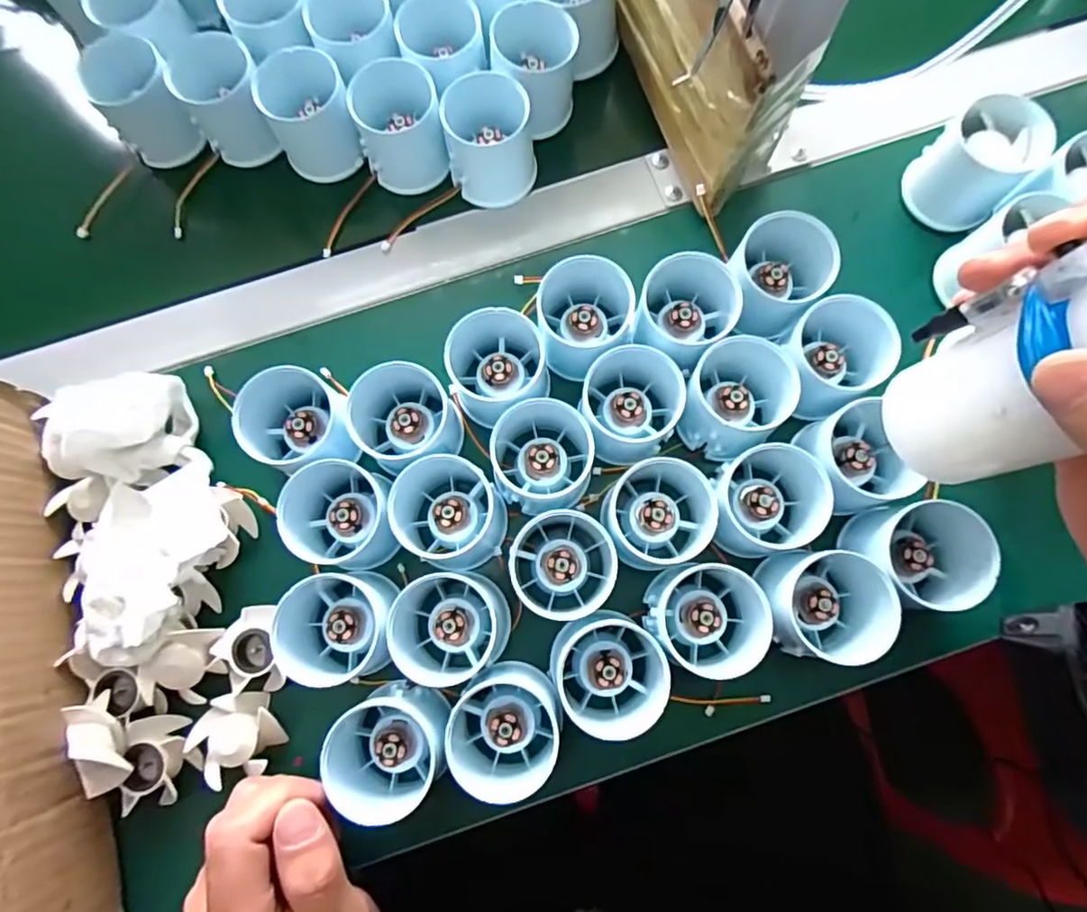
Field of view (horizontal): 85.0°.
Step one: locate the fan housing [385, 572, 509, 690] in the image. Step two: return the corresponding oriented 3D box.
[{"bbox_3d":[-0.046,0.085,0.298,0.052,0.047,0.052,0,77,2],"label":"fan housing"}]

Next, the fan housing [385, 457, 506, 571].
[{"bbox_3d":[-0.049,0.027,0.312,0.054,0.043,0.062,-3,77,1],"label":"fan housing"}]

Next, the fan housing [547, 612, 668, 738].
[{"bbox_3d":[0.032,0.106,0.294,0.058,0.045,0.054,13,78,5],"label":"fan housing"}]

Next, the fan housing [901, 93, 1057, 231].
[{"bbox_3d":[0.251,-0.170,0.347,0.054,0.051,0.052,0,77,2],"label":"fan housing"}]

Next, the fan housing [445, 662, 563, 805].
[{"bbox_3d":[-0.018,0.131,0.287,0.054,0.050,0.051,0,77,2],"label":"fan housing"}]

